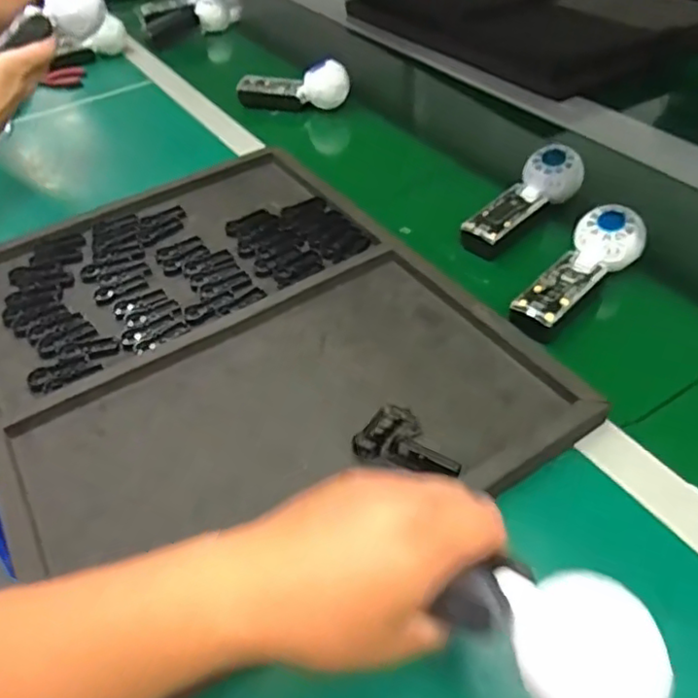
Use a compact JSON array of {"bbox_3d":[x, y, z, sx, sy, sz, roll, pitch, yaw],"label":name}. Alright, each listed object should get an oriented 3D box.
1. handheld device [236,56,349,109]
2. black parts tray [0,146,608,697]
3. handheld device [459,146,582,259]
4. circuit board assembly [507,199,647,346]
[{"bbox_3d":[-0.085,-0.399,0.965,0.177,0.060,0.054,12,48,16],"label":"handheld device"},{"bbox_3d":[-0.123,-0.018,0.596,0.405,0.030,0.545,-27,50,-19],"label":"black parts tray"},{"bbox_3d":[0.190,-0.165,0.703,0.172,0.055,0.057,-36,53,-26],"label":"handheld device"},{"bbox_3d":[0.219,-0.077,0.610,0.061,0.045,0.164,33,57,31],"label":"circuit board assembly"}]

